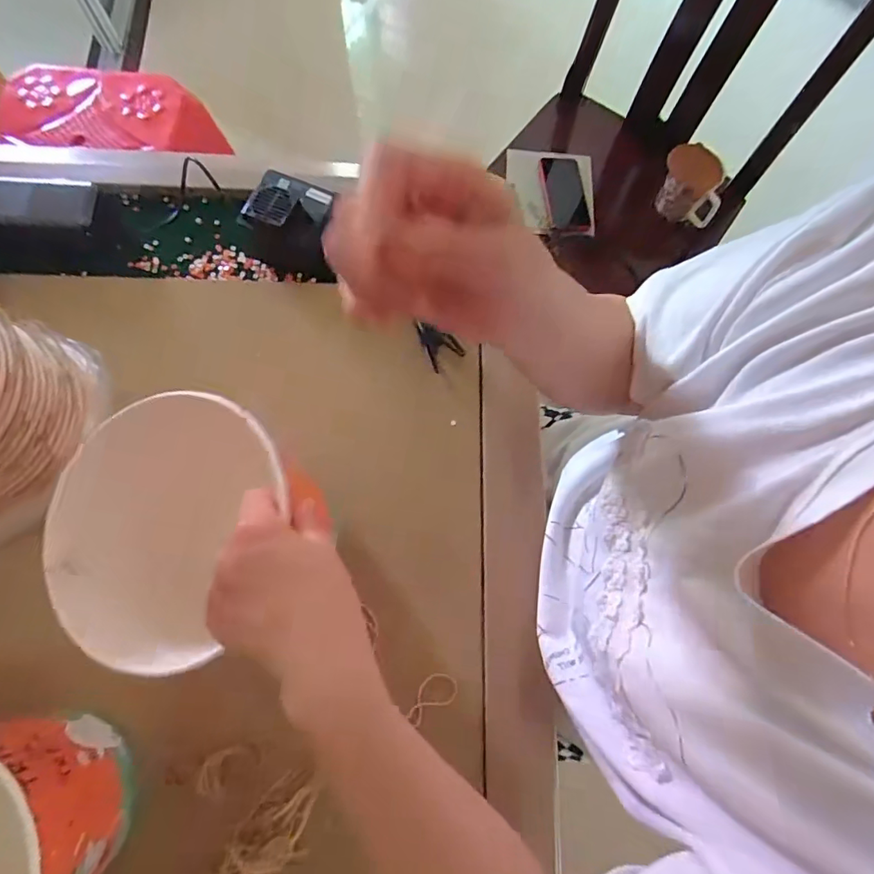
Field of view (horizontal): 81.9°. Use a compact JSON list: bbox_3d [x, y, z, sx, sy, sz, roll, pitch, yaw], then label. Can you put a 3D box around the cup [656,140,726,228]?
[{"bbox_3d":[0.463,-0.460,0.918,0.100,0.080,0.108,11,73,2],"label":"cup"}]

